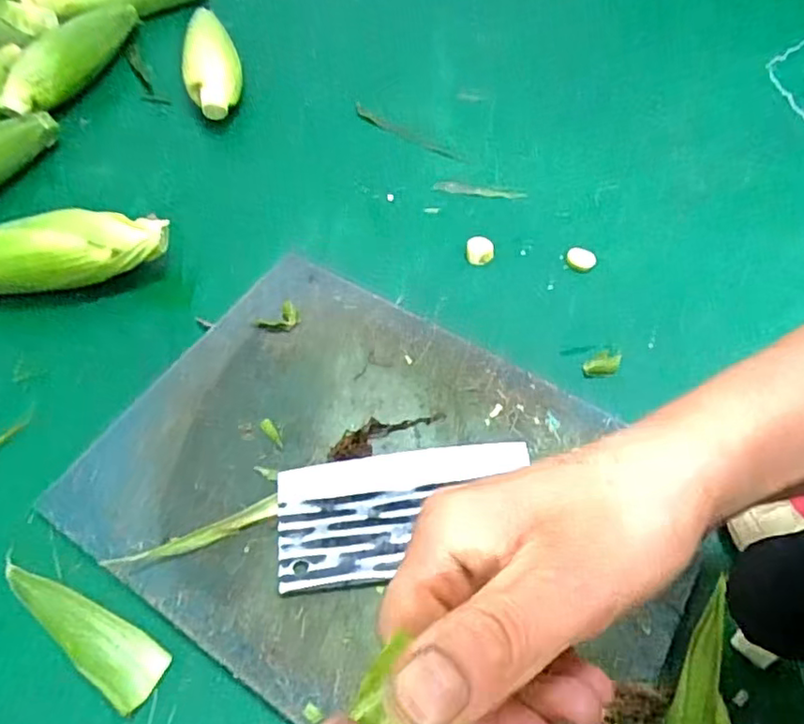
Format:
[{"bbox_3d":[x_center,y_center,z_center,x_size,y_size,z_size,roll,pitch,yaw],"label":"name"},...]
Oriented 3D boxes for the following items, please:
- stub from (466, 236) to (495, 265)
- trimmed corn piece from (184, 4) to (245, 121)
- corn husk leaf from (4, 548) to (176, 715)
[{"bbox_3d":[0.078,-0.110,0.613,0.027,0.019,0.022,8,56,6],"label":"stub"},{"bbox_3d":[-0.231,-0.365,0.750,0.064,0.072,0.167,-12,57,-6],"label":"trimmed corn piece"},{"bbox_3d":[-0.222,0.180,0.428,0.144,0.008,0.039,30,61,19],"label":"corn husk leaf"}]

